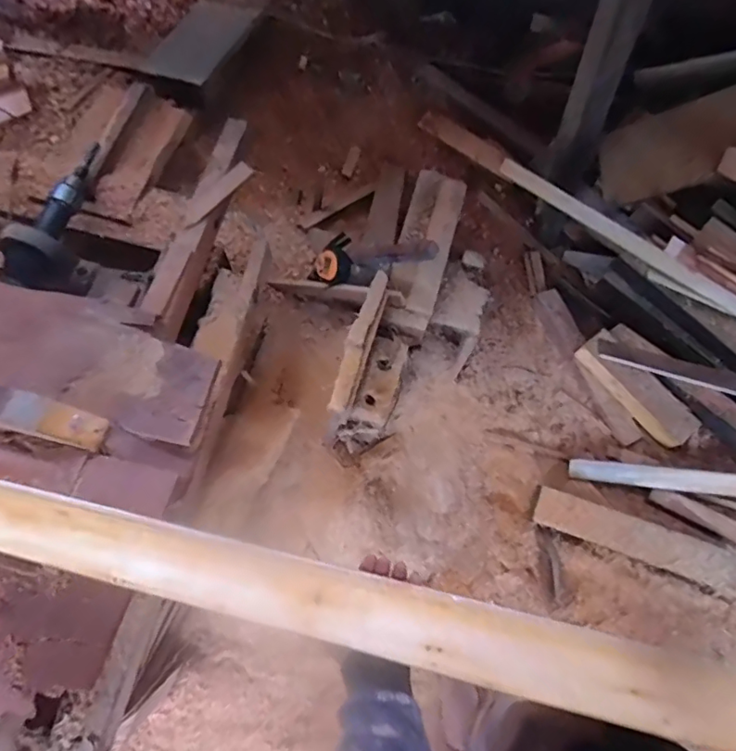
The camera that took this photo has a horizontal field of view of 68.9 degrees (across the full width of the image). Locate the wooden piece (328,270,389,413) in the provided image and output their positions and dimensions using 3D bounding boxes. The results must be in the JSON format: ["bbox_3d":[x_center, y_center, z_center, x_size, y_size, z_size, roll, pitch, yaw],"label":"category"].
[{"bbox_3d":[-0.018,-0.062,0.969,0.041,0.030,0.269,16,67,9],"label":"wooden piece"}]

